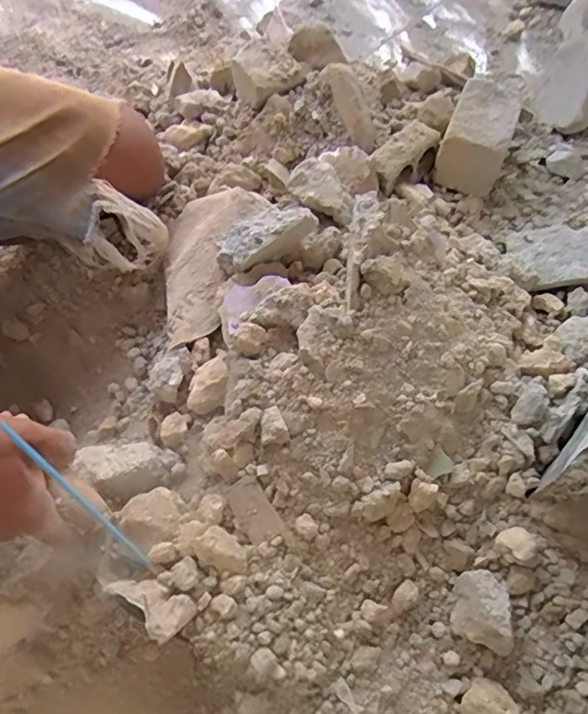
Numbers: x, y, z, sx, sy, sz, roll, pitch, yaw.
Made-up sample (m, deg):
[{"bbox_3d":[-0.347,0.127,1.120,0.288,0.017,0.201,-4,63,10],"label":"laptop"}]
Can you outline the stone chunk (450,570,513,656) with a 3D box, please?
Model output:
[{"bbox_3d":[0.143,0.192,0.428,0.036,0.032,0.053,9,57,4],"label":"stone chunk"}]

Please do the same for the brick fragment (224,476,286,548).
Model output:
[{"bbox_3d":[-0.029,0.112,0.411,0.026,0.004,0.047,-35,71,-7],"label":"brick fragment"}]

